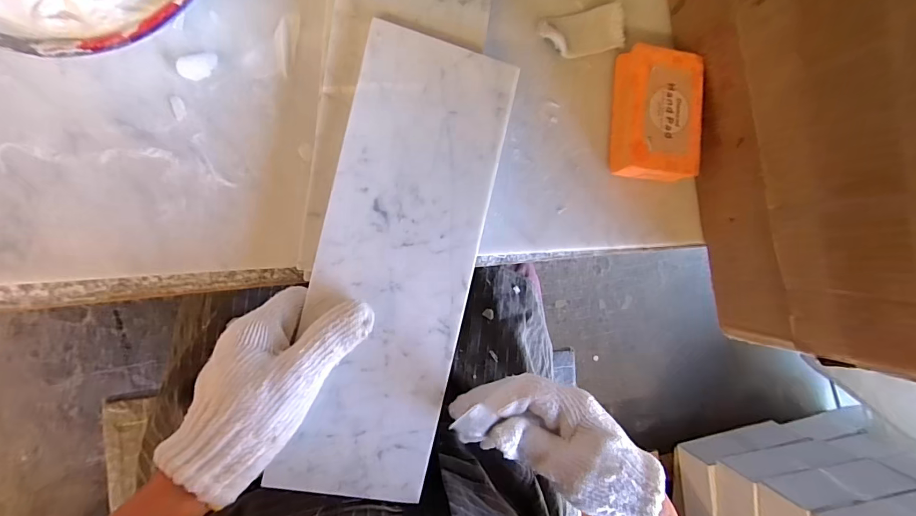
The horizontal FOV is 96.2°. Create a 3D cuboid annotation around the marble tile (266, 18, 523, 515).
[{"bbox_3d":[-0.038,0.006,0.271,0.103,0.004,0.299,10,89,-10],"label":"marble tile"}]

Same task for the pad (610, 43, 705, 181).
[{"bbox_3d":[0.154,-0.110,0.321,0.058,0.032,0.097,2,91,-10],"label":"pad"}]

